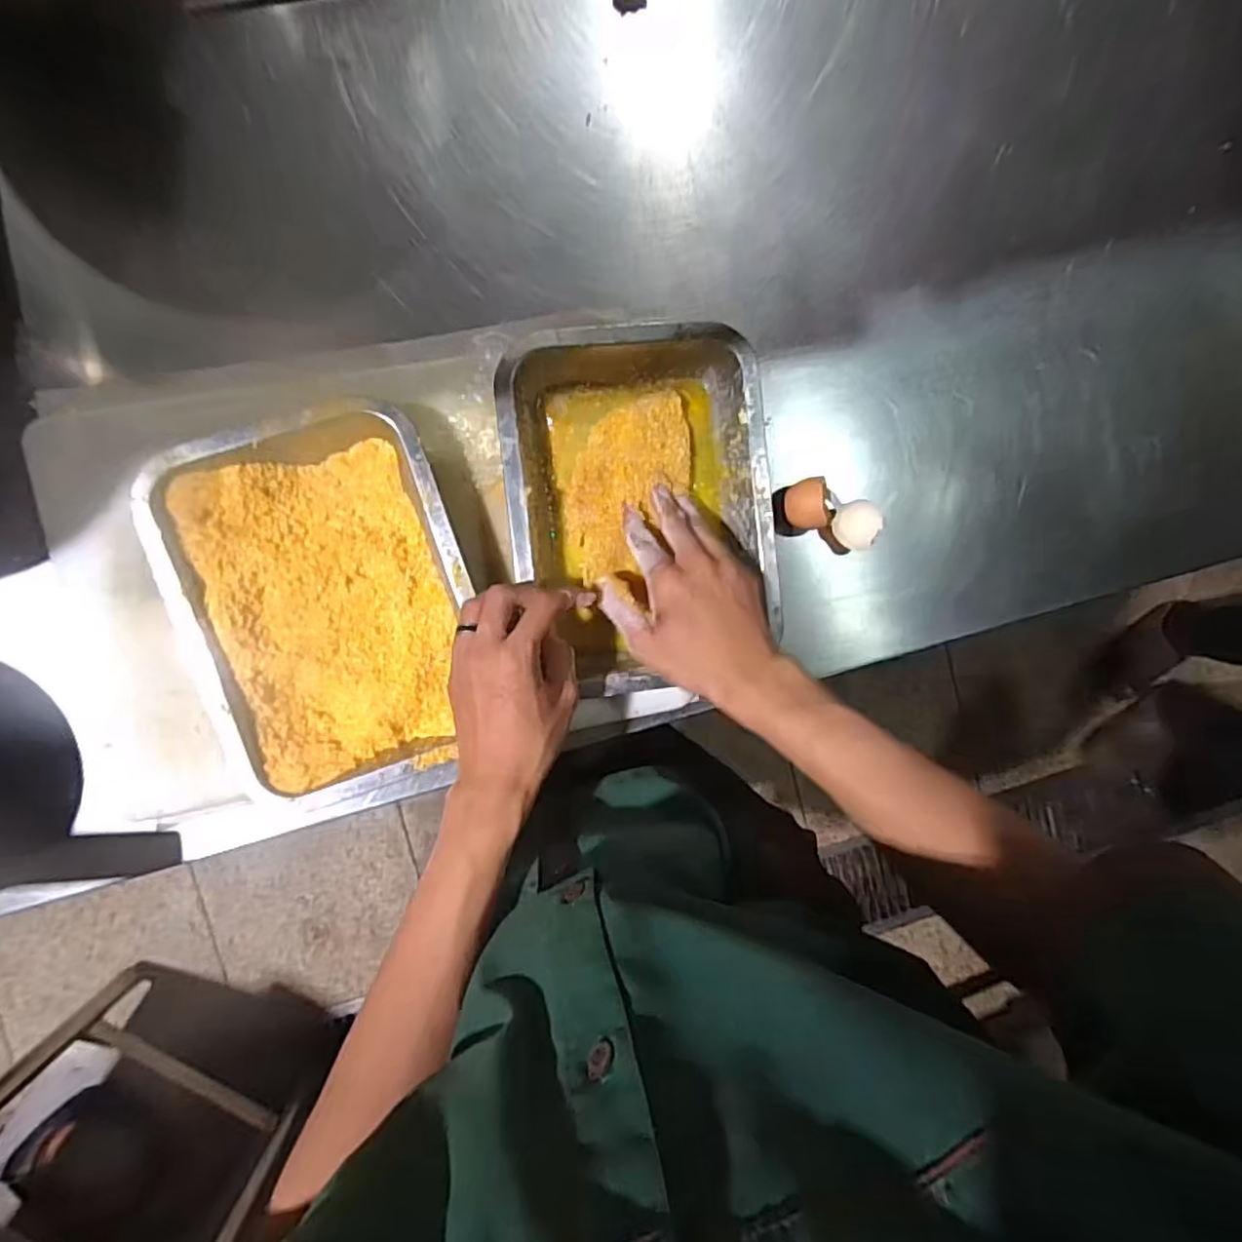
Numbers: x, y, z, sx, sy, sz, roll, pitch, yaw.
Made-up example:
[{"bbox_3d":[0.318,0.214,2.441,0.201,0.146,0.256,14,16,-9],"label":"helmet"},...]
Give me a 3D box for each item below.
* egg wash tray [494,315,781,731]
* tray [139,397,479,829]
[{"bbox_3d":[0.015,-0.069,0.509,0.190,0.052,0.287,-7,94,-7],"label":"egg wash tray"},{"bbox_3d":[-0.206,-0.004,0.489,0.192,0.060,0.265,-19,95,-6],"label":"tray"}]

